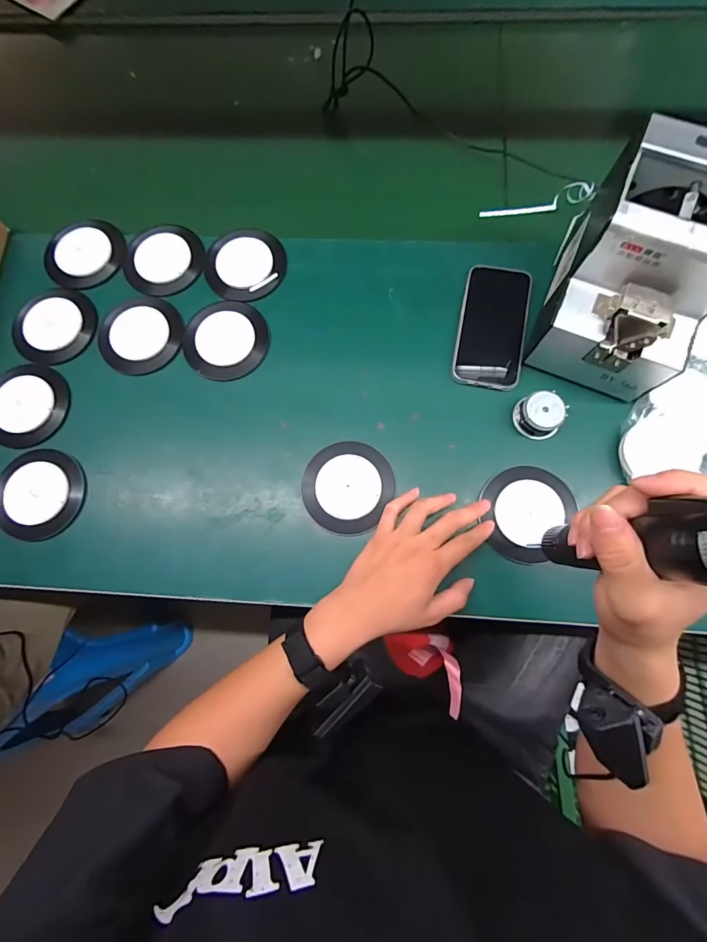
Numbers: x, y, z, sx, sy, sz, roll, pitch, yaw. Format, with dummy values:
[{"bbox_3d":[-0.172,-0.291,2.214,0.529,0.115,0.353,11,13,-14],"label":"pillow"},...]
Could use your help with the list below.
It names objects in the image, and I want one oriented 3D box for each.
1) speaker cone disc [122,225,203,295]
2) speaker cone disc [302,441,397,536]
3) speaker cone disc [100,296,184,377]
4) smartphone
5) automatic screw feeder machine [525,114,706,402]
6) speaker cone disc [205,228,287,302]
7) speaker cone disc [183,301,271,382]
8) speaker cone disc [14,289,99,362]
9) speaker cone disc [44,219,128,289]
[{"bbox_3d":[-0.238,-0.262,0.490,0.094,0.015,0.085,0,77,2],"label":"speaker cone disc"},{"bbox_3d":[-0.007,0.016,0.427,0.093,0.007,0.097,33,81,9],"label":"speaker cone disc"},{"bbox_3d":[-0.255,-0.165,0.474,0.096,0.011,0.102,4,78,3],"label":"speaker cone disc"},{"bbox_3d":[0.160,-0.165,0.452,0.074,0.016,0.145,11,78,5],"label":"smartphone"},{"bbox_3d":[0.275,-0.185,0.381,0.122,0.147,0.162,24,79,7],"label":"automatic screw feeder machine"},{"bbox_3d":[-0.132,-0.254,0.486,0.094,0.015,0.092,-1,77,2],"label":"speaker cone disc"},{"bbox_3d":[-0.150,-0.155,0.468,0.100,0.010,0.091,-1,77,2],"label":"speaker cone disc"},{"bbox_3d":[-0.362,-0.181,0.478,0.091,0.006,0.100,-1,77,2],"label":"speaker cone disc"},{"bbox_3d":[-0.335,-0.272,0.490,0.094,0.014,0.080,-10,77,0],"label":"speaker cone disc"}]

